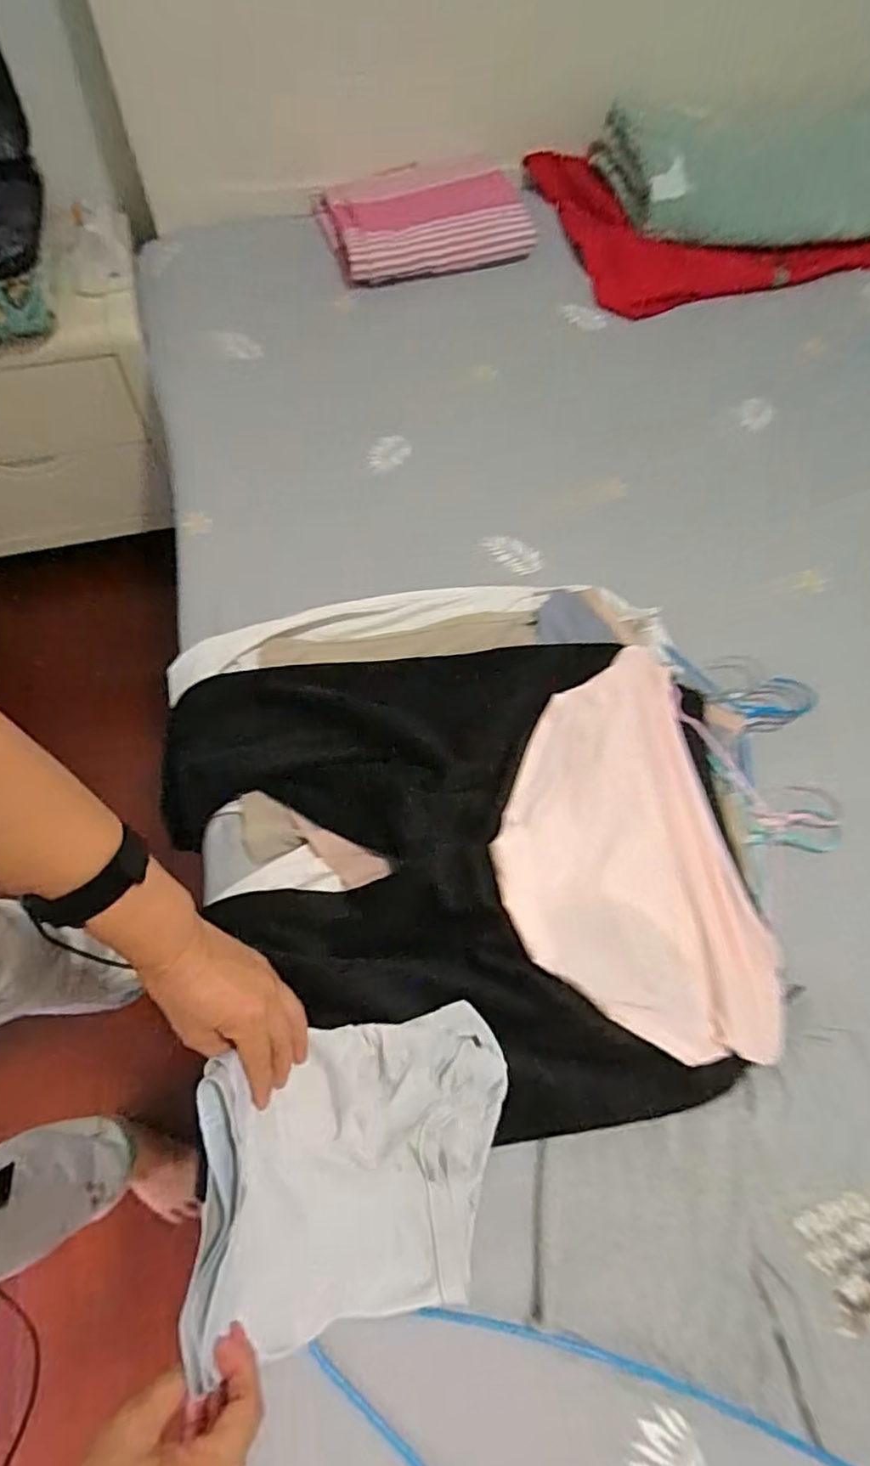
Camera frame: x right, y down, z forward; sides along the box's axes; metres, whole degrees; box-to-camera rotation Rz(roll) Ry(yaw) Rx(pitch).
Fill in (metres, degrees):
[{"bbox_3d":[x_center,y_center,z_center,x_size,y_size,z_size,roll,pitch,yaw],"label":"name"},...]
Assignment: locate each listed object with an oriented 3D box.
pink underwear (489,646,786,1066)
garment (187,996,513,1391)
[{"bbox_3d":[0.175,0.112,0.626,0.228,0.023,0.375,-11,65,-8],"label":"pink underwear"},{"bbox_3d":[-0.046,0.300,0.448,0.208,0.129,0.183,-8,63,-7],"label":"garment"}]

